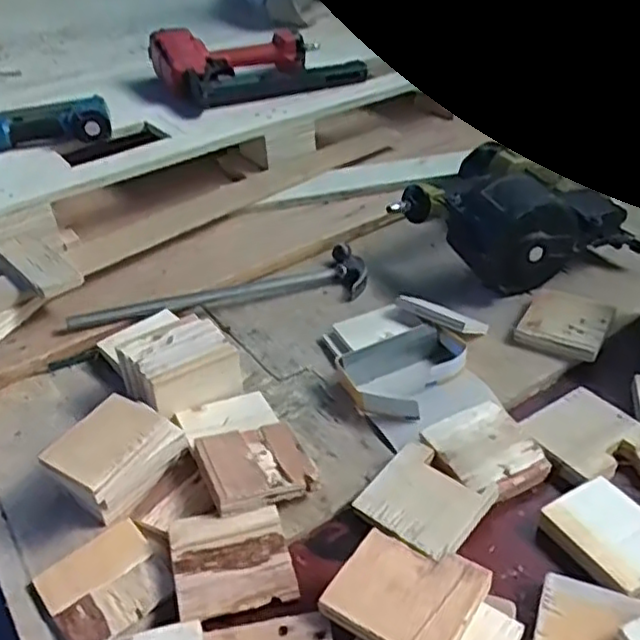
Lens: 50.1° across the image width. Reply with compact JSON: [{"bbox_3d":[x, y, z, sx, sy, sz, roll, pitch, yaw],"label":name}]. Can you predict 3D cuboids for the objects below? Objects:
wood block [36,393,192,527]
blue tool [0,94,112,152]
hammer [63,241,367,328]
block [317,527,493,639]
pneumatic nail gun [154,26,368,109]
[{"bbox_3d":[-0.186,0.119,0.615,0.073,0.060,0.102,24,46,30],"label":"wood block"},{"bbox_3d":[-0.414,-0.285,1.008,0.204,0.044,0.075,-13,39,-8],"label":"blue tool"},{"bbox_3d":[-0.118,-0.032,0.831,0.363,0.040,0.090,-13,39,-12],"label":"hammer"},{"bbox_3d":[0.060,0.188,0.474,0.090,0.010,0.084,22,43,29],"label":"block"},{"bbox_3d":[-0.100,-0.433,1.145,0.303,0.088,0.230,-25,42,-22],"label":"pneumatic nail gun"}]

